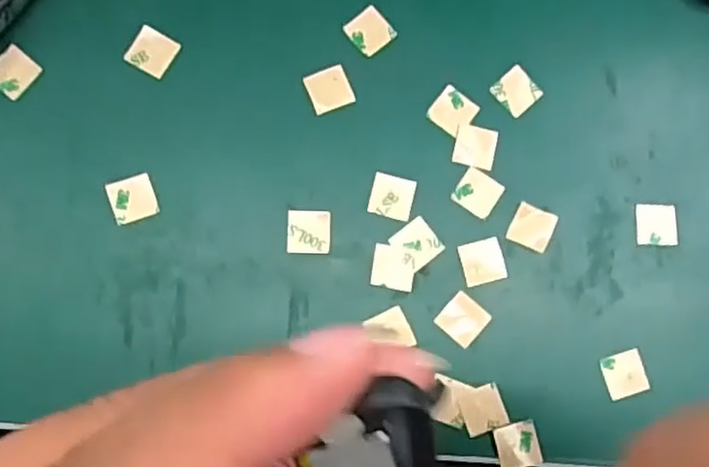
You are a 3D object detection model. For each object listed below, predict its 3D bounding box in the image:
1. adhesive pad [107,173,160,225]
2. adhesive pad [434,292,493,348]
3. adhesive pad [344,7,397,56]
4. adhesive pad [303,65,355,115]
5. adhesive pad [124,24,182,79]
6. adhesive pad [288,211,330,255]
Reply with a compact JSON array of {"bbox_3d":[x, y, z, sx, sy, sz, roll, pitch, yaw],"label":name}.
[{"bbox_3d":[-0.078,-0.012,0.245,0.015,0.004,0.015,-18,84,-7],"label":"adhesive pad"},{"bbox_3d":[0.039,0.031,0.248,0.015,0.004,0.015,43,81,2],"label":"adhesive pad"},{"bbox_3d":[0.006,-0.077,0.263,0.015,0.004,0.015,-41,89,-8],"label":"adhesive pad"},{"bbox_3d":[-0.009,-0.054,0.257,0.016,0.004,0.016,-22,85,-7],"label":"adhesive pad"},{"bbox_3d":[-0.074,-0.066,0.253,0.015,0.004,0.015,27,81,-1],"label":"adhesive pad"},{"bbox_3d":[-0.016,-0.001,0.248,0.015,0.004,0.015,0,82,-5],"label":"adhesive pad"}]

